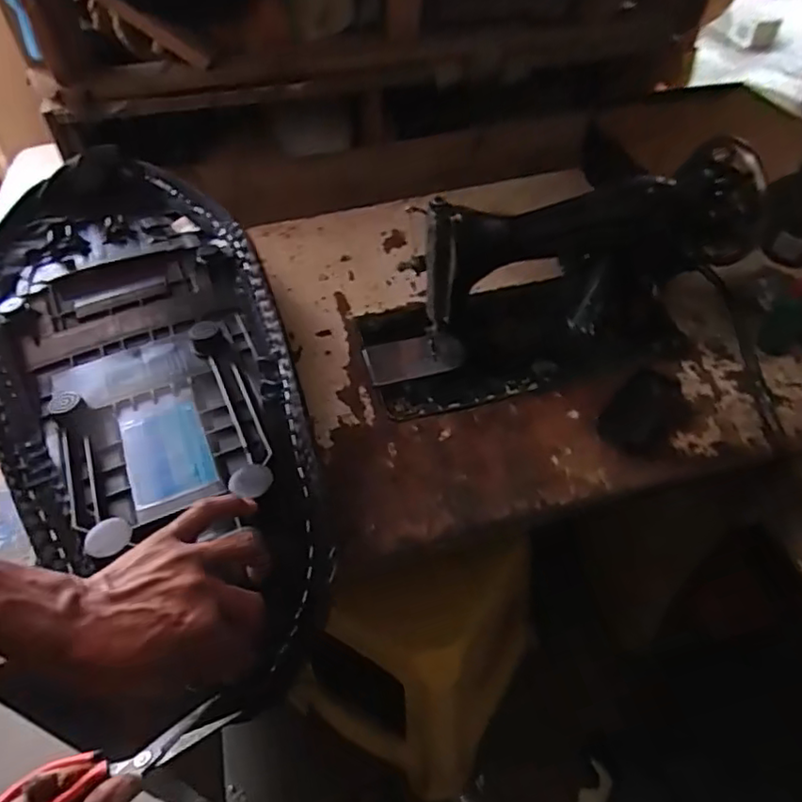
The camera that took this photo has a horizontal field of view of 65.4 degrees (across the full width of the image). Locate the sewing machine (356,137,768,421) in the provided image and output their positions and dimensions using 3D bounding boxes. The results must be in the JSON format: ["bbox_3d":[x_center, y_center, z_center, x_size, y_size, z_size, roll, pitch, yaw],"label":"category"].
[{"bbox_3d":[0.168,-0.137,0.696,0.425,0.188,0.183,-8,51,-7],"label":"sewing machine"}]

